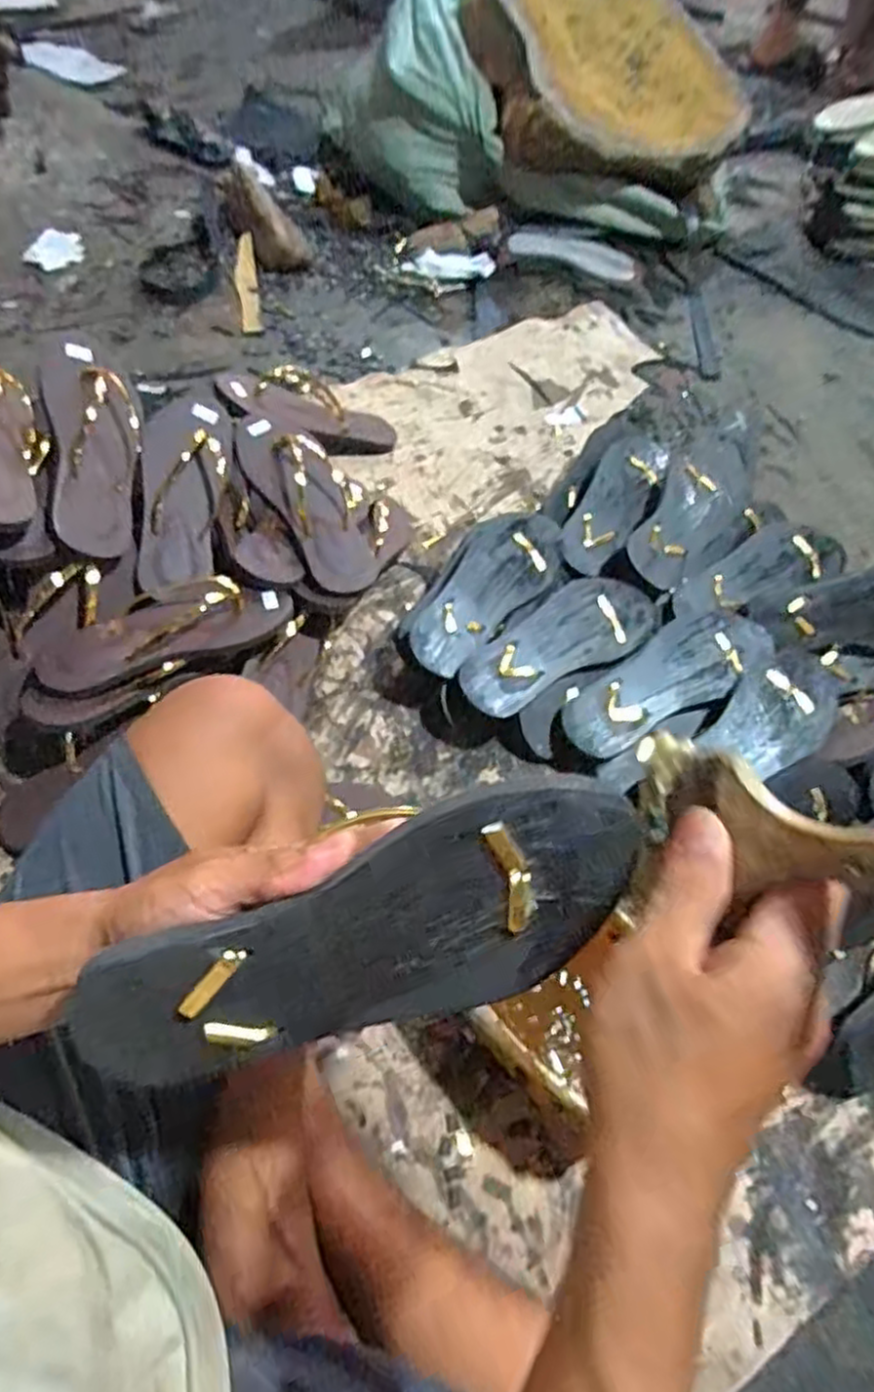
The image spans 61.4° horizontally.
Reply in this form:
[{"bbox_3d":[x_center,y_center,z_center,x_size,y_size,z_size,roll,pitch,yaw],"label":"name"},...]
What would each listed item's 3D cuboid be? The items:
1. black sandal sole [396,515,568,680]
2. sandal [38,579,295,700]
[{"bbox_3d":[0.053,-0.117,0.758,0.084,0.032,0.233,38,64,18],"label":"black sandal sole"},{"bbox_3d":[-0.251,-0.067,0.673,0.226,0.037,0.081,-22,62,-16],"label":"sandal"}]

